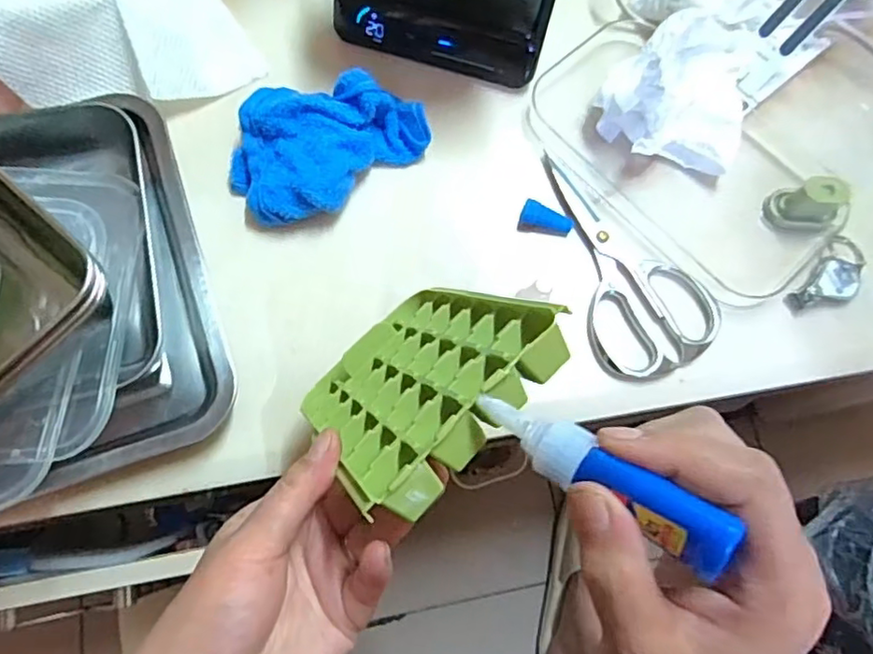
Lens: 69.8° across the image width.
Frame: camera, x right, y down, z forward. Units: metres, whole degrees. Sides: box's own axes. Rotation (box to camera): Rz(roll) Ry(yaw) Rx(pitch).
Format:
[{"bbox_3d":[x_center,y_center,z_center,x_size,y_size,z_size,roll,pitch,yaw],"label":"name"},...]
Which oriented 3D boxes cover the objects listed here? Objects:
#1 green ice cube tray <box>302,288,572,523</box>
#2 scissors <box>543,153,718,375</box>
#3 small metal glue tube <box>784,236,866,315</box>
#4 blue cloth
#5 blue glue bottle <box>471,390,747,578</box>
[{"bbox_3d":[-0.008,0.026,0.311,0.110,0.159,0.021,-43,109,-10],"label":"green ice cube tray"},{"bbox_3d":[0.136,-0.054,0.455,0.088,0.006,0.172,-17,74,-8],"label":"scissors"},{"bbox_3d":[0.289,-0.034,0.456,0.037,0.007,0.074,39,75,10],"label":"small metal glue tube"},{"bbox_3d":[-0.084,-0.140,0.453,0.143,0.039,0.097,-37,77,-13],"label":"blue cloth"},{"bbox_3d":[0.052,0.048,0.208,0.093,0.015,0.018,28,72,33],"label":"blue glue bottle"}]

